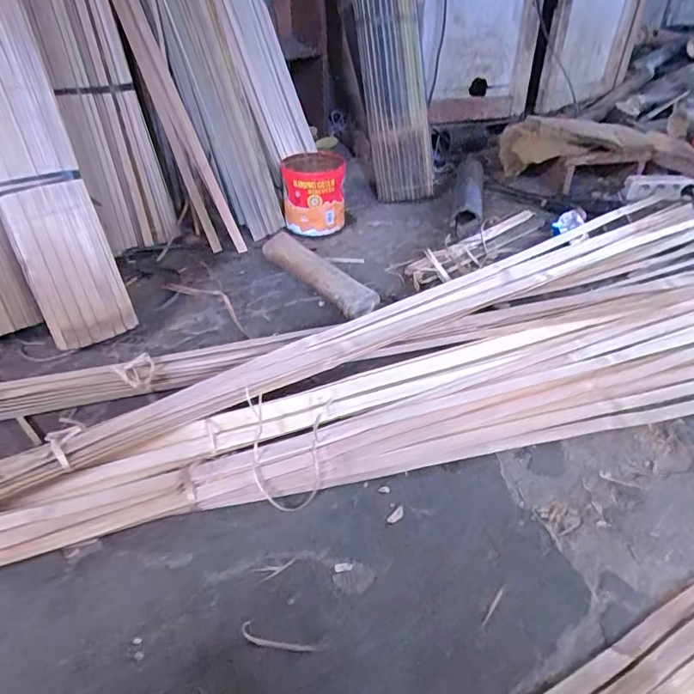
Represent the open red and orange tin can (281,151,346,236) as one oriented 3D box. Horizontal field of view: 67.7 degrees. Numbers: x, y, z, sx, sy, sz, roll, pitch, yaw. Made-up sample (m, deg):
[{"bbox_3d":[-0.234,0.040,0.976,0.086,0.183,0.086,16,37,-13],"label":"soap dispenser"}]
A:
[{"bbox_3d":[-0.082,-0.389,1.271,0.150,0.152,0.163,-3,40,-2],"label":"open red and orange tin can"}]

